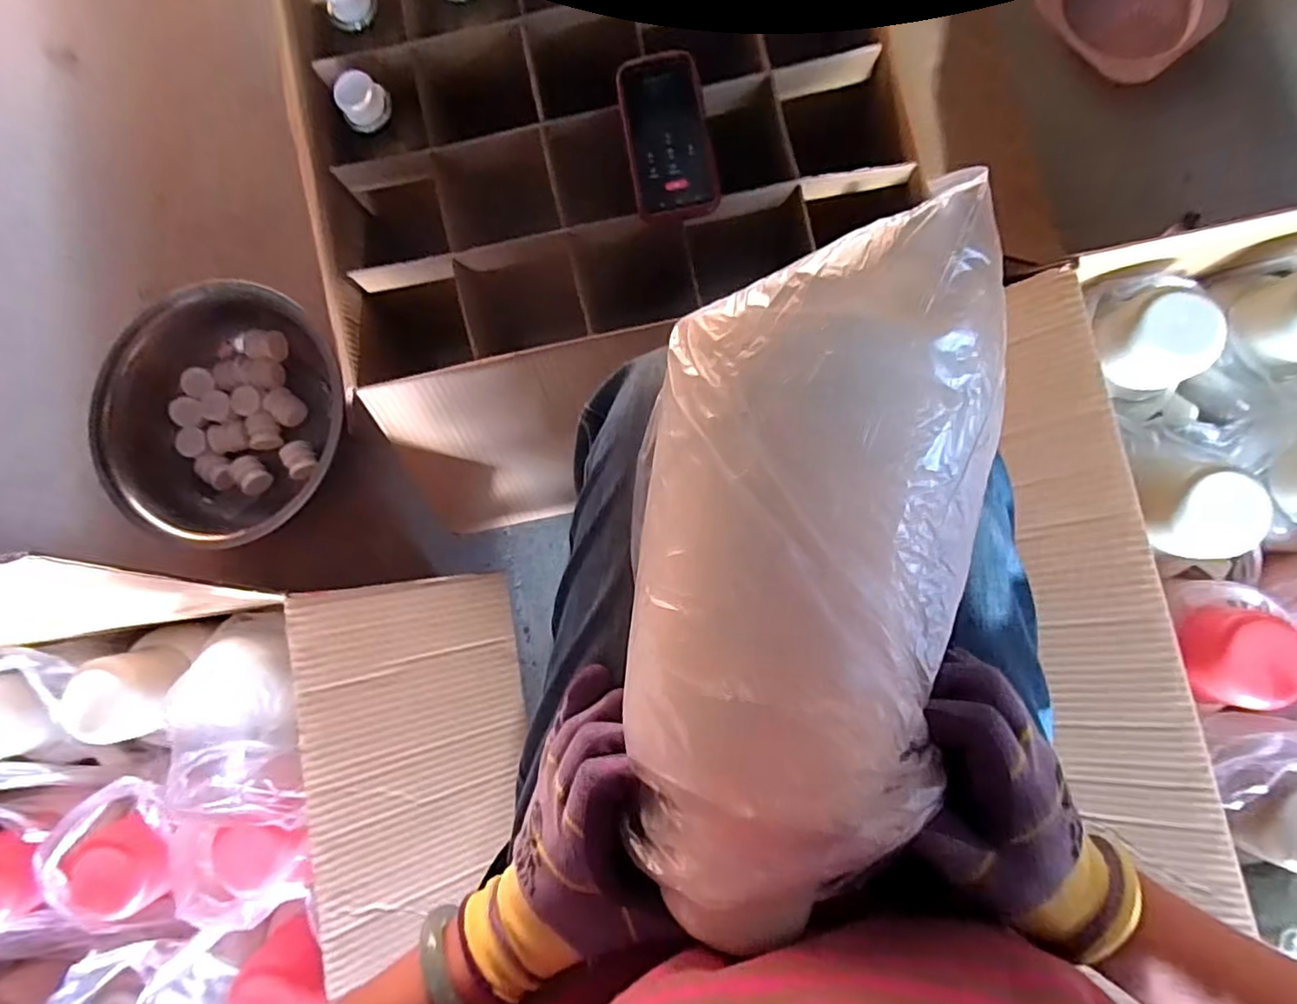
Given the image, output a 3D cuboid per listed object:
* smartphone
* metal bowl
[{"bbox_3d":[0.020,-0.361,0.614,0.079,0.012,0.165,-8,91,4],"label":"smartphone"},{"bbox_3d":[-0.563,-0.094,0.838,0.298,0.132,0.304,0,85,5],"label":"metal bowl"}]

